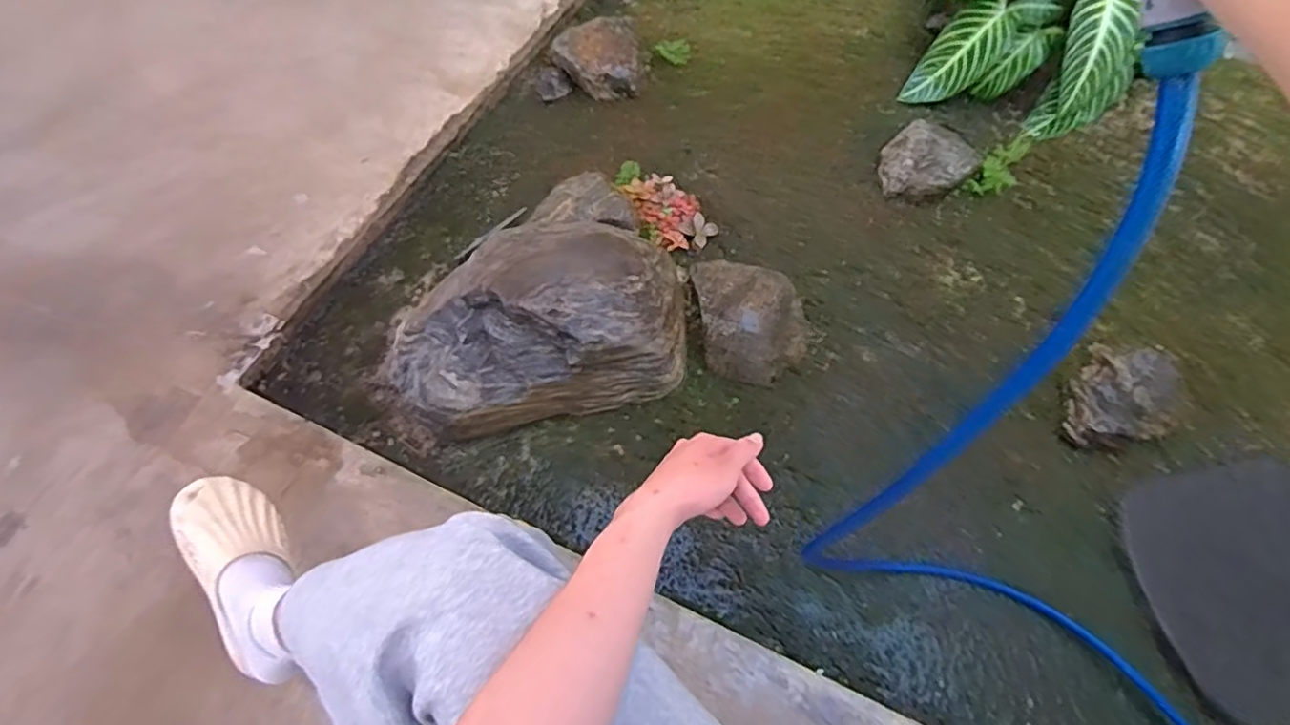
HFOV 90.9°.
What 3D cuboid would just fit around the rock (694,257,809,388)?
[{"bbox_3d":[0.222,-0.095,1.284,0.225,0.101,0.277,-3,65,-8],"label":"rock"}]

